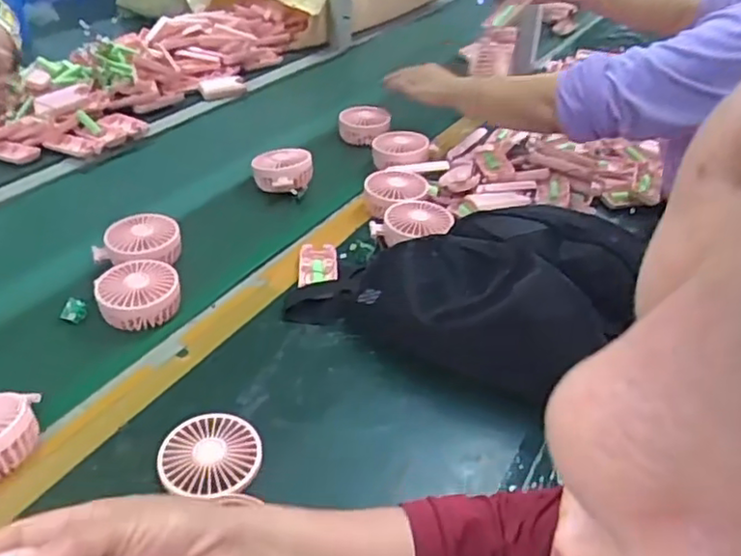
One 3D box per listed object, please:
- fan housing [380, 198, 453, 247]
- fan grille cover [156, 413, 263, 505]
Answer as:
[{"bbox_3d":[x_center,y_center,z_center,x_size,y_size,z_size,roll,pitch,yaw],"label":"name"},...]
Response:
[{"bbox_3d":[0.064,-0.073,0.833,0.083,0.033,0.092,13,38,15],"label":"fan housing"},{"bbox_3d":[-0.140,0.156,0.574,0.086,0.015,0.080,5,36,5],"label":"fan grille cover"}]

